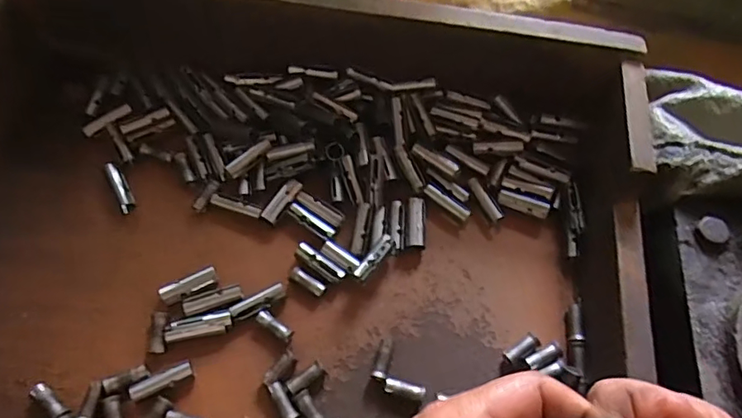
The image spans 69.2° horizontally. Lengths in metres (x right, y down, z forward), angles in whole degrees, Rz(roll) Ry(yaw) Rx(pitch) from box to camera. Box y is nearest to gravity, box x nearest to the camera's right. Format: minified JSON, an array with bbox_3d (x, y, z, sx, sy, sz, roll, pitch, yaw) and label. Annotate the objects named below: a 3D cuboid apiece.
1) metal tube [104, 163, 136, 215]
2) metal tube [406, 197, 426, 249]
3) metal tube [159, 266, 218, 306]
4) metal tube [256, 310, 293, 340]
[{"bbox_3d":[-0.177,-0.016,0.378,0.011,0.007,0.039,-25,68,-14],"label":"metal tube"},{"bbox_3d":[0.031,0.010,0.382,0.014,0.009,0.037,3,64,-1],"label":"metal tube"},{"bbox_3d":[-0.118,0.050,0.349,0.036,0.008,0.014,-19,67,-11],"label":"metal tube"},{"bbox_3d":[-0.062,0.075,0.345,0.025,0.008,0.008,34,68,13],"label":"metal tube"}]

